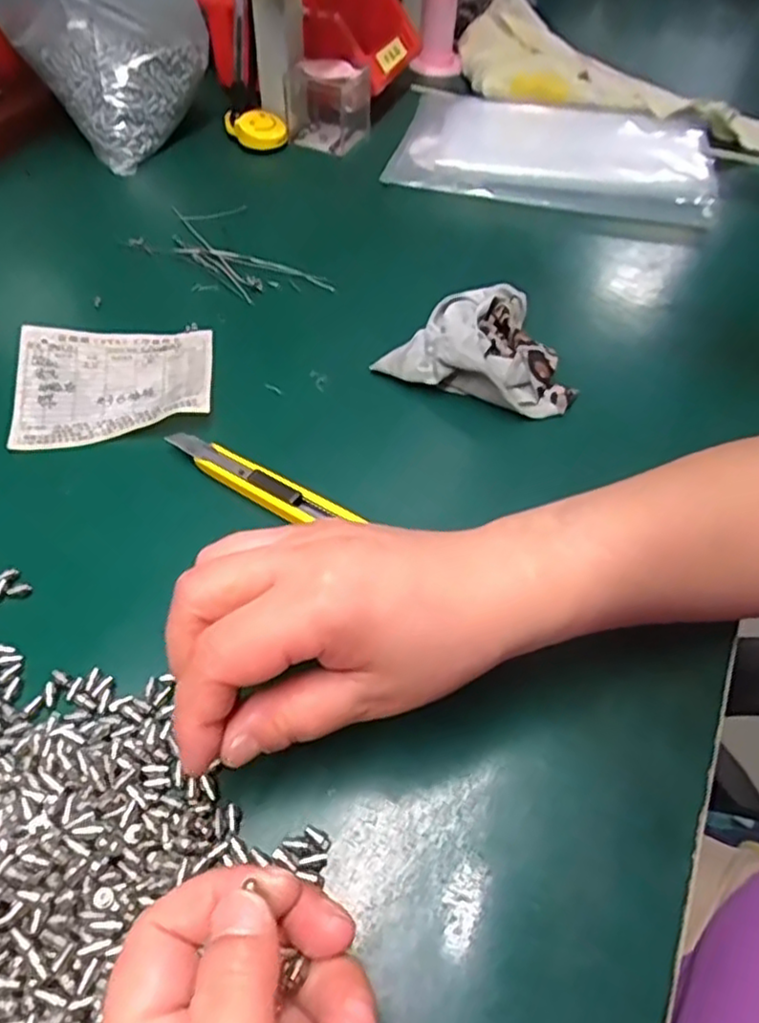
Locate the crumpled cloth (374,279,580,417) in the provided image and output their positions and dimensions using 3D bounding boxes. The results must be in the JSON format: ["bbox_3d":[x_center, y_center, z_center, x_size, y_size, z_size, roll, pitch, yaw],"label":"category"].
[{"bbox_3d":[0.070,-0.097,0.405,0.104,0.029,0.097,32,57,22],"label":"crumpled cloth"}]

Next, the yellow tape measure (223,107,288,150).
[{"bbox_3d":[-0.110,-0.337,0.592,0.059,0.018,0.038,29,56,20],"label":"yellow tape measure"}]

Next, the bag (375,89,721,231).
[{"bbox_3d":[0.148,-0.316,0.587,0.267,0.035,0.201,13,52,8],"label":"bag"}]

